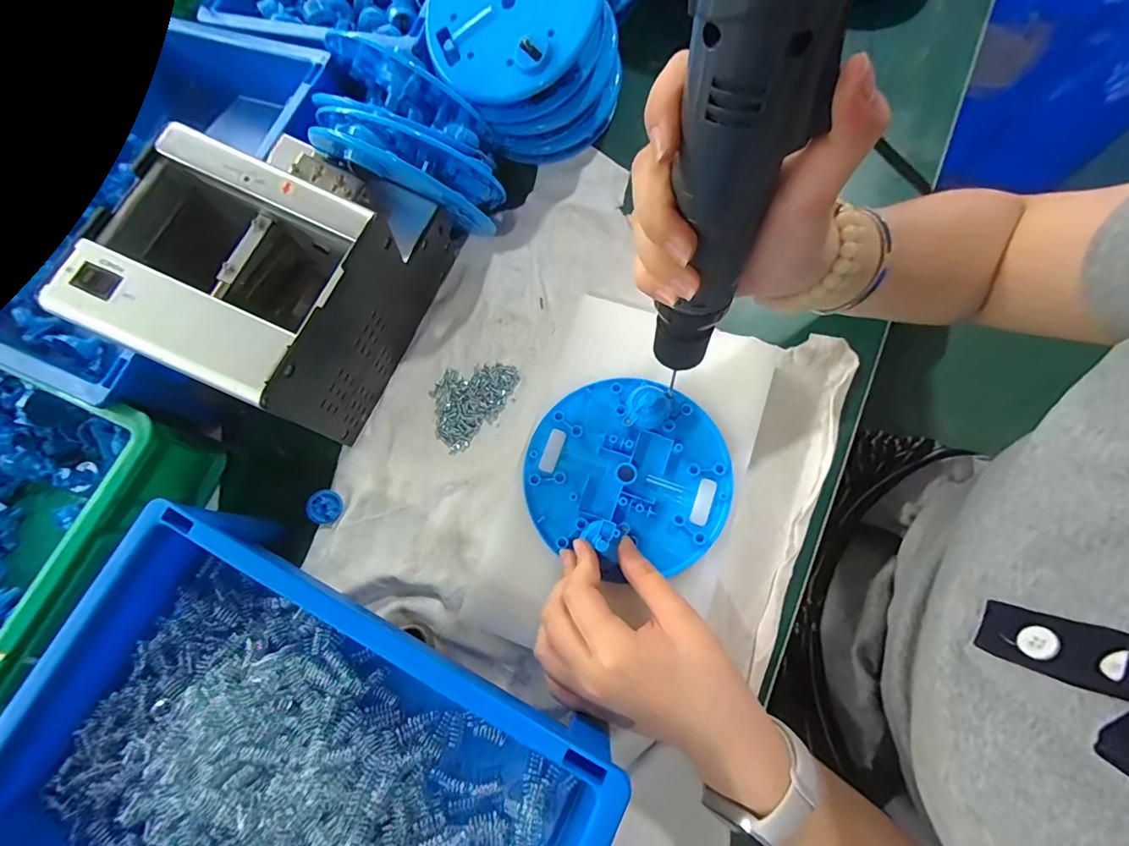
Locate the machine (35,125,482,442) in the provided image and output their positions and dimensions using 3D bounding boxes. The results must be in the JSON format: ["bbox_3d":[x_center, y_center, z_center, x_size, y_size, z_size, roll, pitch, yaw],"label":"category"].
[{"bbox_3d":[-0.174,-0.097,0.331,0.128,0.163,0.184,19,76,9],"label":"machine"}]

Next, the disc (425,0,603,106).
[{"bbox_3d":[-0.039,-0.304,0.349,0.131,0.021,0.124,0,91,15],"label":"disc"}]

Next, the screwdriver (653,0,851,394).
[{"bbox_3d":[0.064,-0.100,0.185,0.040,0.218,0.033,-25,61,-11],"label":"screwdriver"}]

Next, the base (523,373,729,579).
[{"bbox_3d":[0.043,0.032,0.319,0.132,0.027,0.124,1,70,-2],"label":"base"}]

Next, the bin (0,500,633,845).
[{"bbox_3d":[-0.153,0.201,0.263,0.334,0.073,0.210,26,75,10],"label":"bin"}]

